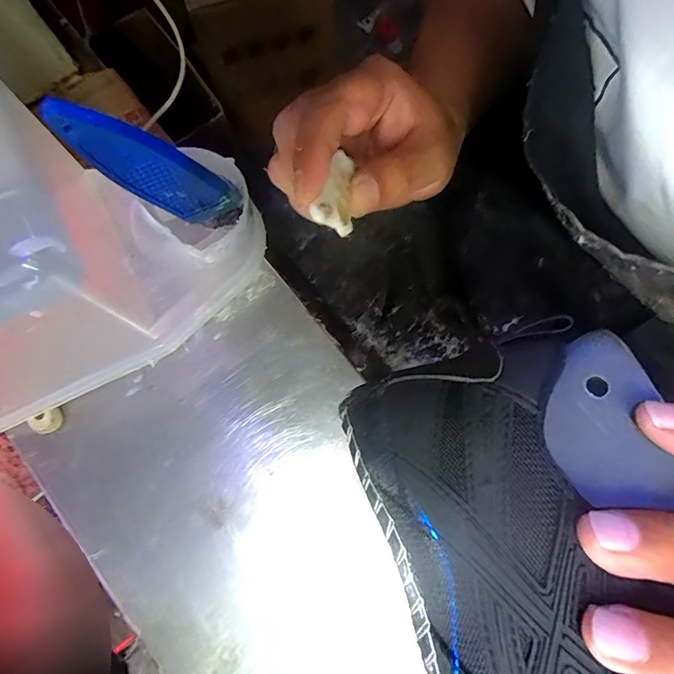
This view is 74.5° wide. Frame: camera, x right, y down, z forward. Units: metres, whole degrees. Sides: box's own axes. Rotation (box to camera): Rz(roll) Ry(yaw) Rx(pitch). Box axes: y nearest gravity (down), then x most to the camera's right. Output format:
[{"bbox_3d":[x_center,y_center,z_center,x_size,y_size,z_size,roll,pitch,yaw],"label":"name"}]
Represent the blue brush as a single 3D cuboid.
[{"bbox_3d":[-0.109,-0.100,0.258,0.034,0.121,0.023,-16,77,24],"label":"blue brush"}]

